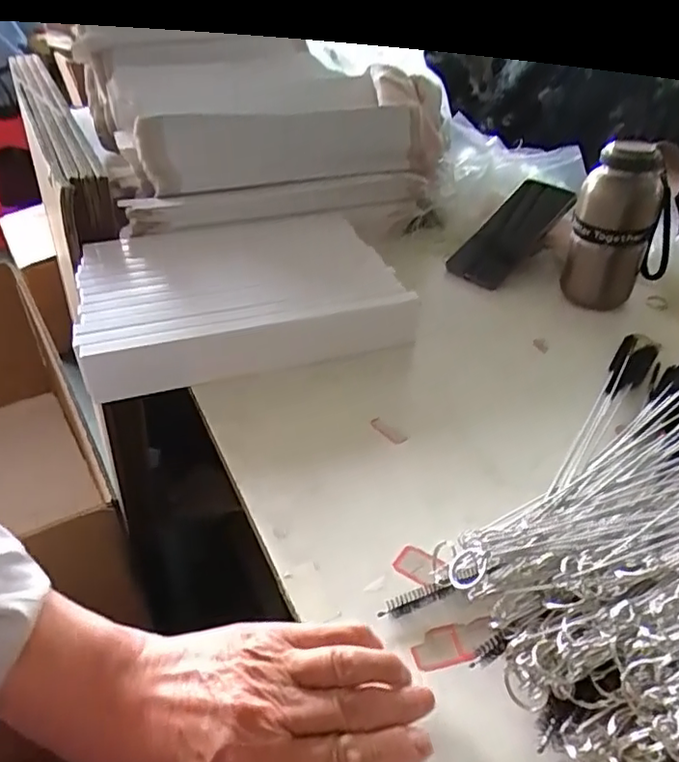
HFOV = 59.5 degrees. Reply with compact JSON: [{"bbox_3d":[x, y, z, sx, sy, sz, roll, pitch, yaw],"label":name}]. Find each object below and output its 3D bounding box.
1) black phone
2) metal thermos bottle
[{"bbox_3d":[0.197,-0.169,0.680,0.151,0.015,0.067,-47,62,-6],"label":"black phone"},{"bbox_3d":[0.279,-0.154,0.584,0.090,0.147,0.060,18,40,23],"label":"metal thermos bottle"}]

